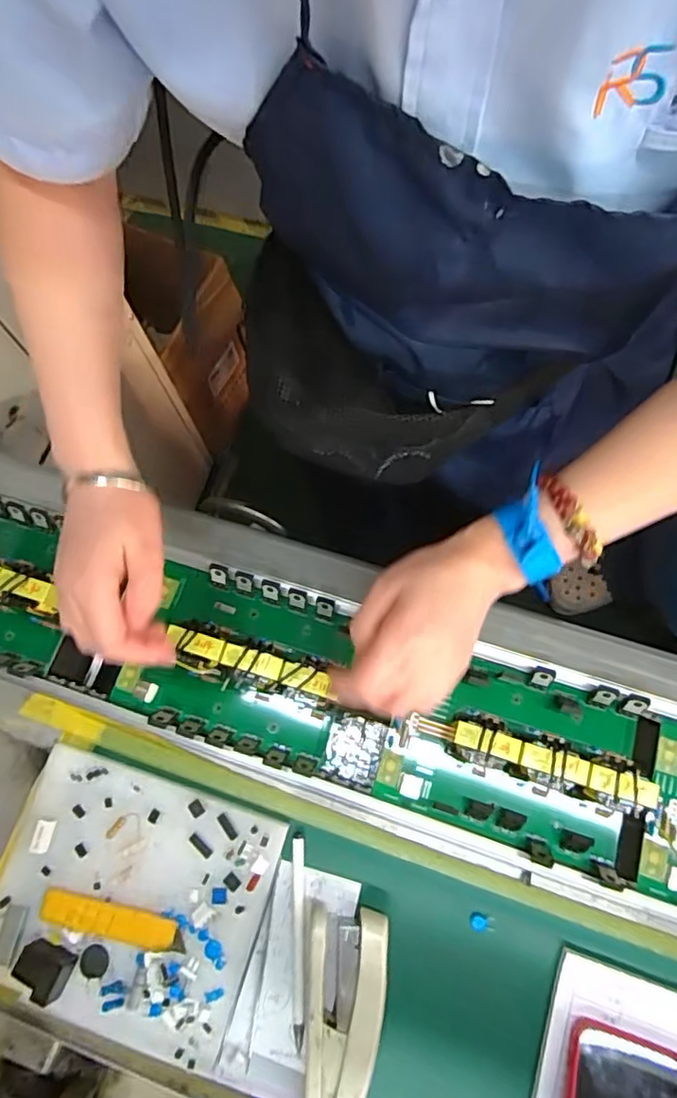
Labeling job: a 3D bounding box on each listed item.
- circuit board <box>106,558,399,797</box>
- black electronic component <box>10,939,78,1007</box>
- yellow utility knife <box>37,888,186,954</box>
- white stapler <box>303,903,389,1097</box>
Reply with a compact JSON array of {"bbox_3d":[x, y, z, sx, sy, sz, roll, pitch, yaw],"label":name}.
[{"bbox_3d":[-0.081,0.084,0.460,0.168,0.063,0.129,17,74,6],"label":"circuit board"},{"bbox_3d":[-0.195,0.277,0.392,0.036,0.016,0.026,32,76,10],"label":"black electronic component"},{"bbox_3d":[-0.155,0.255,0.406,0.101,0.004,0.022,11,73,4],"label":"yellow utility knife"},{"bbox_3d":[0.003,0.299,0.384,0.053,0.025,0.113,3,73,2],"label":"white stapler"}]

